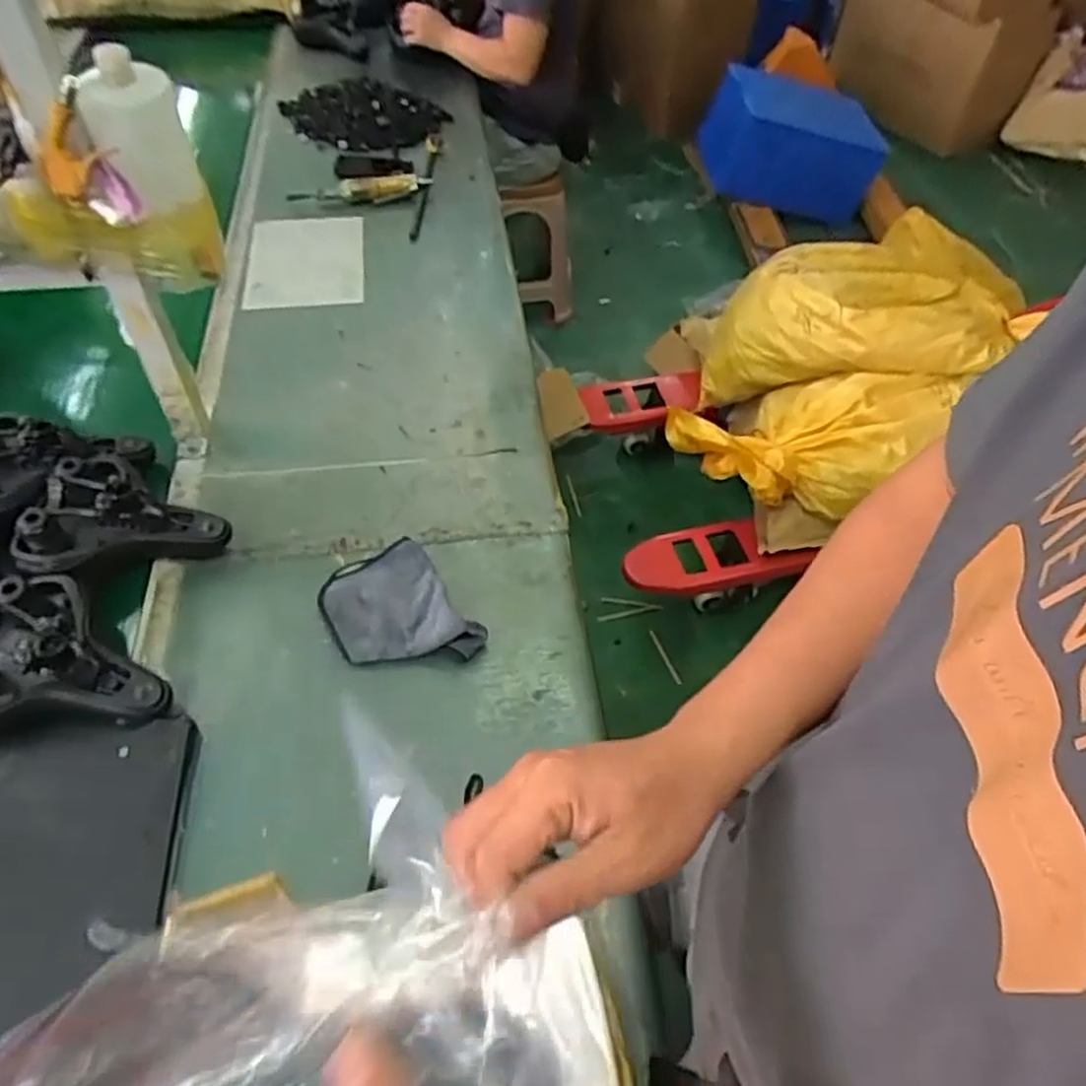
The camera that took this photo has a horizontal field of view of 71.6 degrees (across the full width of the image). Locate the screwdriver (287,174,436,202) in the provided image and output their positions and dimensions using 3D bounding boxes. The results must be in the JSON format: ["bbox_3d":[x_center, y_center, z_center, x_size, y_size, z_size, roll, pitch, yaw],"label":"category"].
[{"bbox_3d":[-0.373,-0.725,1.552,0.290,0.050,0.053,-7,52,-8],"label":"screwdriver"}]

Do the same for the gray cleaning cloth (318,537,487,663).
[{"bbox_3d":[-0.184,0.078,0.915,0.153,0.041,0.201,-29,58,-23],"label":"gray cleaning cloth"}]

